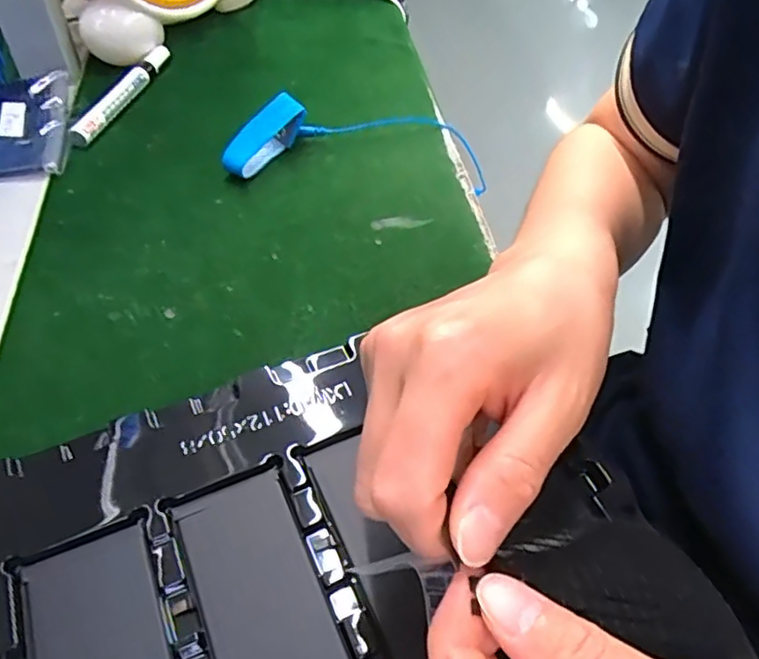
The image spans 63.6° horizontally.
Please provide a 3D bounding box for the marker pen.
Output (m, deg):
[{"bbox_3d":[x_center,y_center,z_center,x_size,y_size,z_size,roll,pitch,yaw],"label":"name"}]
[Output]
[{"bbox_3d":[-0.207,-0.194,0.493,0.019,0.014,0.138,11,50,6],"label":"marker pen"}]

